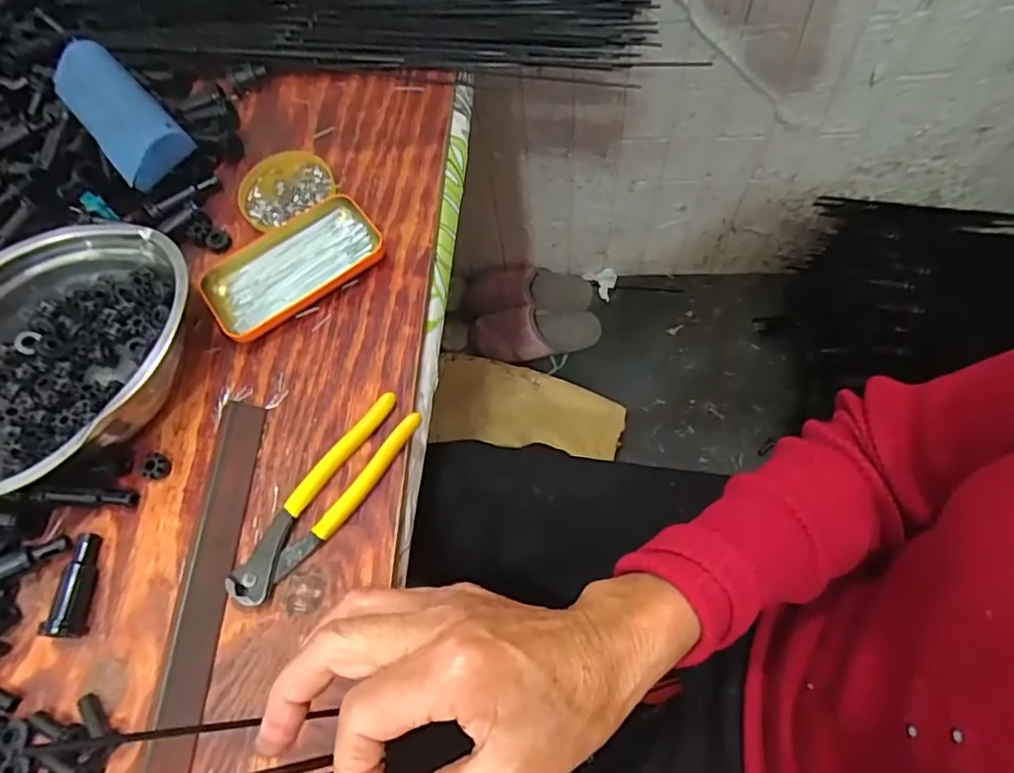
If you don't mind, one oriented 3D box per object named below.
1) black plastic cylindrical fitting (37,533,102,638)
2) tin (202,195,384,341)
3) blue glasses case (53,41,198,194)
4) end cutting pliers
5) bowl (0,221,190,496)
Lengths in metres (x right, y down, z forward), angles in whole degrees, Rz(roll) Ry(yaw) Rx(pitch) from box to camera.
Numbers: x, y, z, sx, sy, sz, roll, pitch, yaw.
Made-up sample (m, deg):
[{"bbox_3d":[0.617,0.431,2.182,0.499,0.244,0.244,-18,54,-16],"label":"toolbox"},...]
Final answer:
[{"bbox_3d":[-0.289,0.132,0.393,0.019,0.019,0.064,-7,66,3],"label":"black plastic cylindrical fitting"},{"bbox_3d":[-0.174,-0.098,0.476,0.141,0.020,0.076,-36,68,-10],"label":"tin"},{"bbox_3d":[-0.343,-0.241,0.522,0.062,0.048,0.168,-40,69,-12],"label":"blue glasses case"},{"bbox_3d":[-0.123,0.077,0.403,0.038,0.015,0.161,34,74,18],"label":"end cutting pliers"},{"bbox_3d":[-0.322,-0.021,0.430,0.188,0.060,0.206,-6,66,3],"label":"bowl"}]

